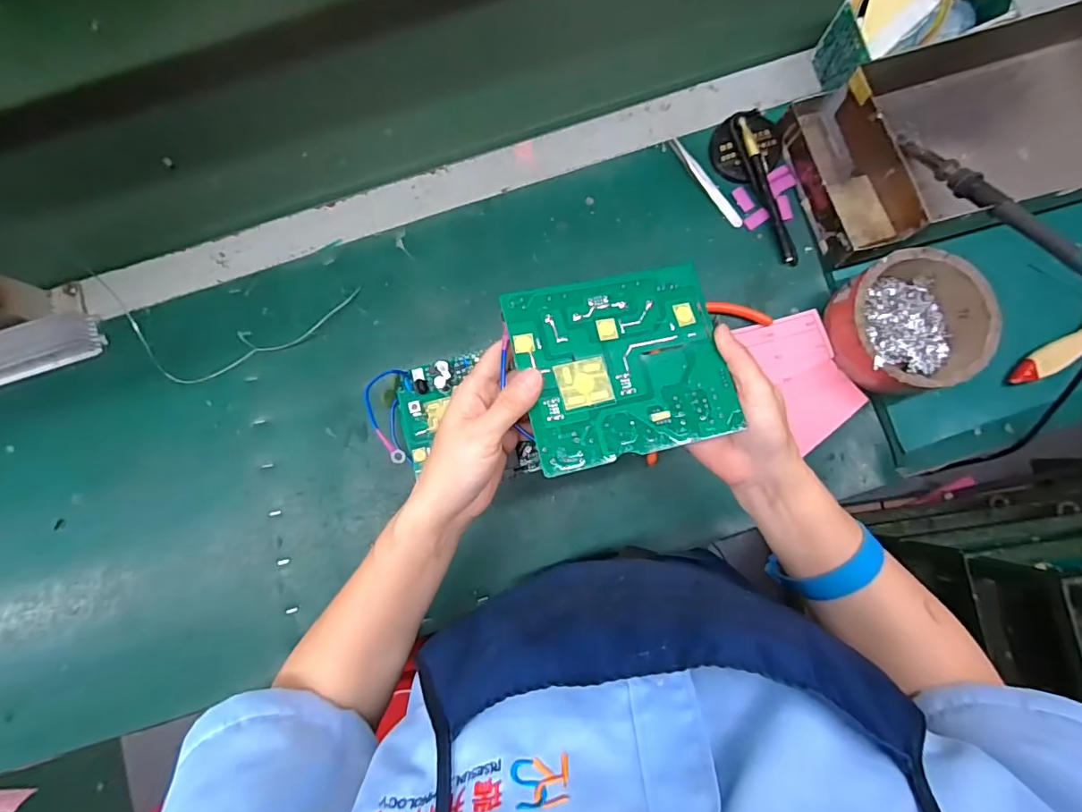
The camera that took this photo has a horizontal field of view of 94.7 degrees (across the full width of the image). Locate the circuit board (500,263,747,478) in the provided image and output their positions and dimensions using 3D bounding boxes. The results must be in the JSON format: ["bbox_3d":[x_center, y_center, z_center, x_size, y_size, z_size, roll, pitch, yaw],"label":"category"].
[{"bbox_3d":[0.050,-0.027,0.308,0.128,0.004,0.114,-12,77,-11],"label":"circuit board"}]

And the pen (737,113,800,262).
[{"bbox_3d":[0.224,-0.212,0.492,0.012,0.018,0.150,-18,83,0],"label":"pen"}]

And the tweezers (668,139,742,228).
[{"bbox_3d":[0.164,-0.223,0.498,0.011,0.008,0.108,-37,83,-2],"label":"tweezers"}]

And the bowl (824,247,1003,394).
[{"bbox_3d":[0.329,-0.072,0.453,0.119,0.055,0.118,0,83,2],"label":"bowl"}]

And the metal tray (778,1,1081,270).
[{"bbox_3d":[0.408,-0.257,0.467,0.316,0.068,0.173,-18,83,0],"label":"metal tray"}]

